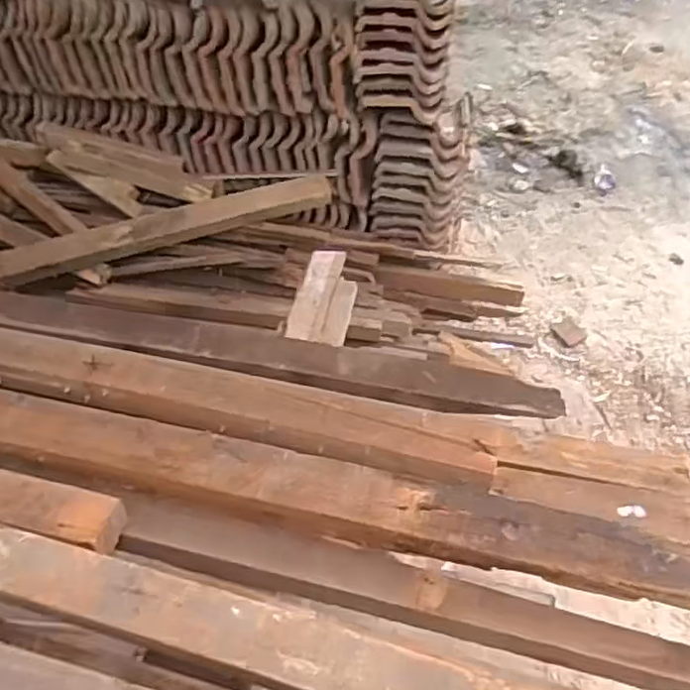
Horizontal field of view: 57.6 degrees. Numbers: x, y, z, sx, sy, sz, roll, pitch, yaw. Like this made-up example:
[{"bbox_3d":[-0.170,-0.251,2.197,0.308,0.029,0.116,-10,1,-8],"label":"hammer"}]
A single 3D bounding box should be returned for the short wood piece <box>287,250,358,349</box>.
[{"bbox_3d":[-0.029,-0.076,0.953,0.085,0.019,0.210,7,46,1],"label":"short wood piece"}]

